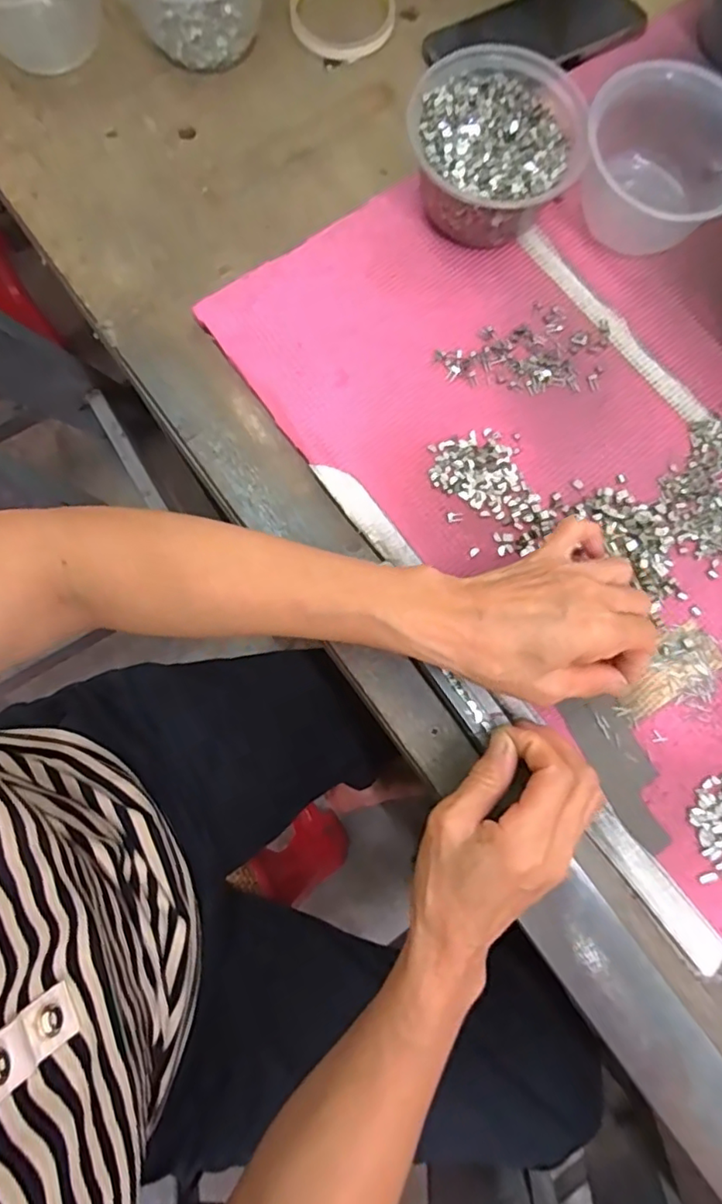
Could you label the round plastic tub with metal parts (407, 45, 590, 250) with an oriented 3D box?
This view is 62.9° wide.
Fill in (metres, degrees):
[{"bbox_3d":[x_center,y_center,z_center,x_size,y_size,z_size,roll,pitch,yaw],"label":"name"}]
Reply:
[{"bbox_3d":[0.092,-0.303,0.402,0.109,0.062,0.115,0,80,0],"label":"round plastic tub with metal parts"}]

